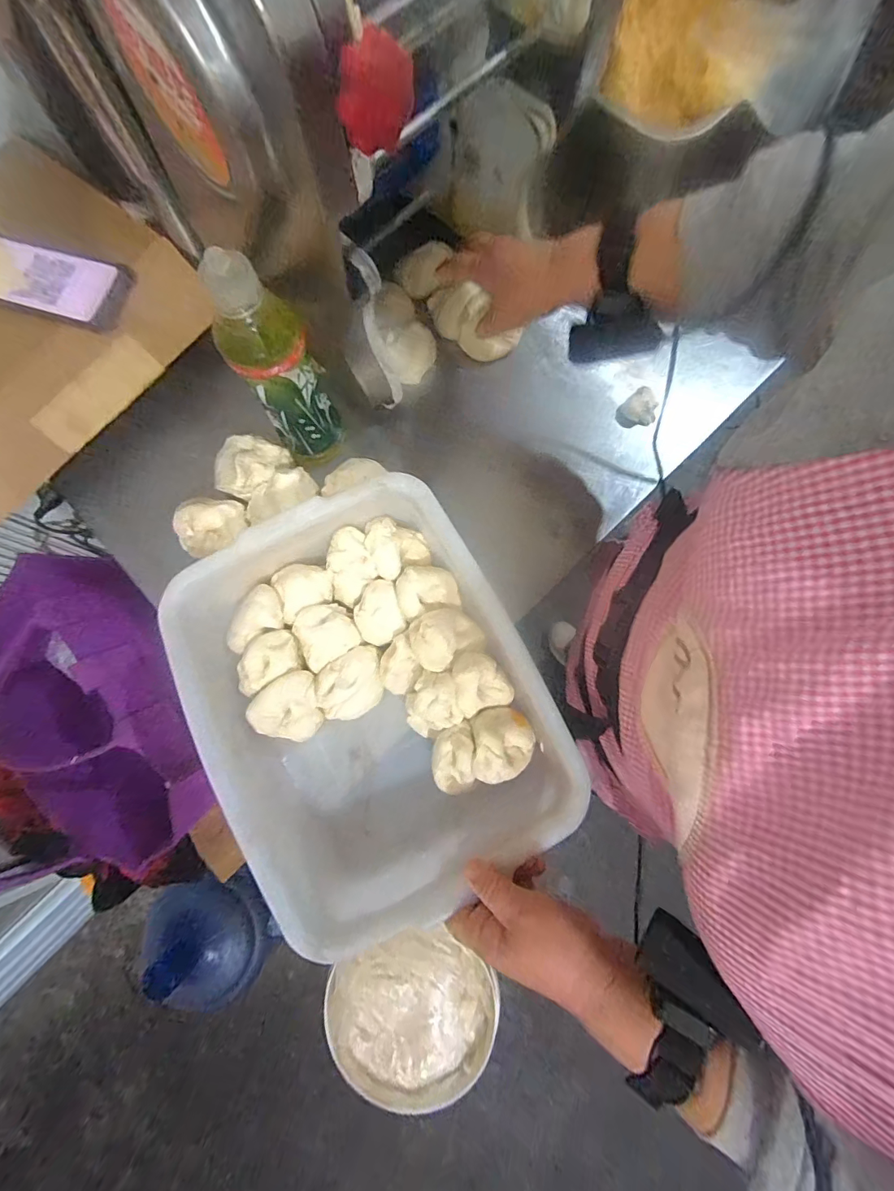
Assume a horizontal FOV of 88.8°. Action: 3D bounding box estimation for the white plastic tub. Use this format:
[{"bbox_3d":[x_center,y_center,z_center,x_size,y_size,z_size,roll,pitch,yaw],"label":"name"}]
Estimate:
[{"bbox_3d":[-0.072,0.096,0.432,0.279,0.112,0.342,-28,78,-5],"label":"white plastic tub"}]

